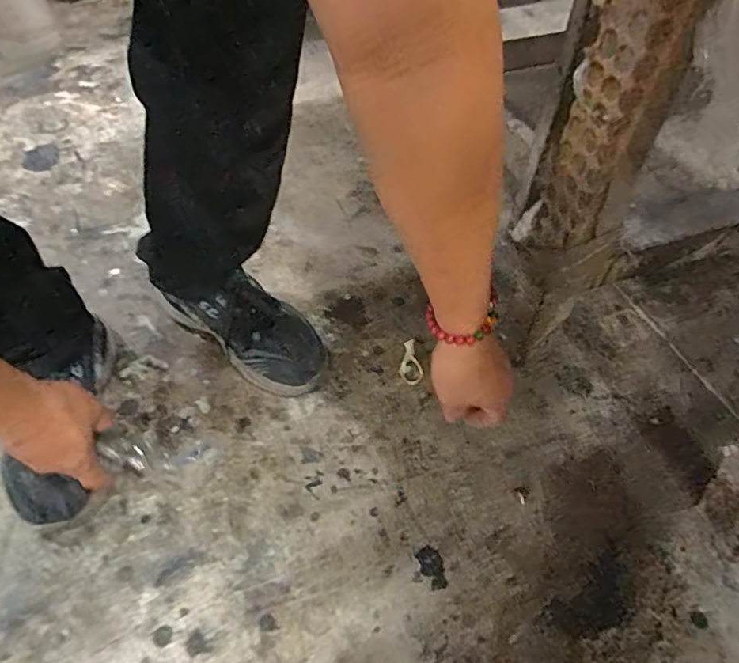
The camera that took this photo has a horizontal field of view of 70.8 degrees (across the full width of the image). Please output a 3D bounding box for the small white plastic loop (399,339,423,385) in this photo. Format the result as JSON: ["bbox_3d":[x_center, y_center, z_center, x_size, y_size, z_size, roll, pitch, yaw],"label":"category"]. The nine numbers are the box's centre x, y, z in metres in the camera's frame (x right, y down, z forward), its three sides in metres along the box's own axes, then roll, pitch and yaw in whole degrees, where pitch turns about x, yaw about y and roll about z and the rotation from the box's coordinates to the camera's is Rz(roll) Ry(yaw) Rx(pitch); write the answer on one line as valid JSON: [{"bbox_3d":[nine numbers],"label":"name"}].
[{"bbox_3d":[0.052,0.038,0.660,0.028,0.011,0.060,-1,69,-1],"label":"small white plastic loop"}]

